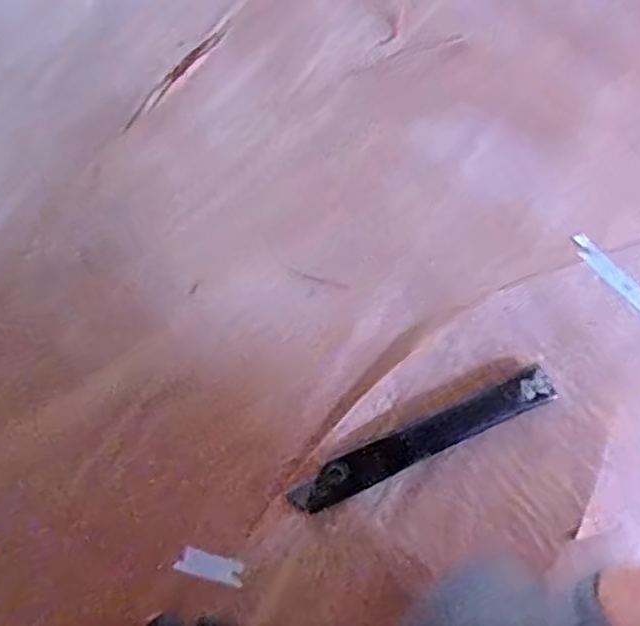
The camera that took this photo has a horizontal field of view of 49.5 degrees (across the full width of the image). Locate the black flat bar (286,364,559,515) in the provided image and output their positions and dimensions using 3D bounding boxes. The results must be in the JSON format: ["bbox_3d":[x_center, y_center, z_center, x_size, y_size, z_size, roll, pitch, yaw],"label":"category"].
[{"bbox_3d":[0.061,0.073,0.405,0.163,0.010,0.022,-24,72,-8],"label":"black flat bar"}]

